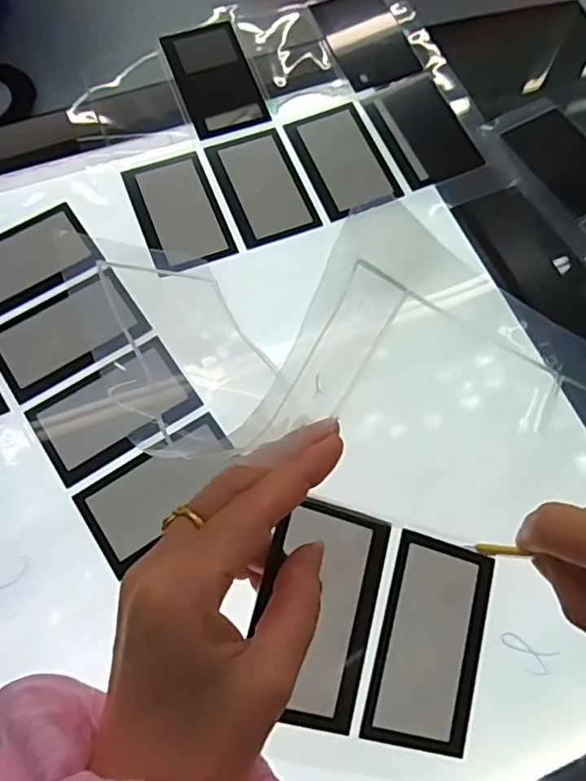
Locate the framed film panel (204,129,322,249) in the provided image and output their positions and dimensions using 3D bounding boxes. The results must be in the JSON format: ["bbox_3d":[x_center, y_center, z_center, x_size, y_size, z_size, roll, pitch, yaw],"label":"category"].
[{"bbox_3d":[-0.020,-0.135,0.395,0.051,0.004,0.083,-20,71,-10],"label":"framed film panel"}]

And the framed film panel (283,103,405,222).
[{"bbox_3d":[0.033,-0.155,0.401,0.051,0.005,0.085,-19,71,-10],"label":"framed film panel"}]

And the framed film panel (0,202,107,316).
[{"bbox_3d":[-0.166,-0.080,0.369,0.083,0.004,0.055,-32,73,-14],"label":"framed film panel"}]

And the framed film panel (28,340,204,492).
[{"bbox_3d":[-0.100,0.010,0.338,0.084,0.004,0.051,-32,73,-16],"label":"framed film panel"}]

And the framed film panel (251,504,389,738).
[{"bbox_3d":[0.010,0.089,0.243,0.052,0.004,0.083,21,72,-18],"label":"framed film panel"}]

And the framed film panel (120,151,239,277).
[{"bbox_3d":[-0.073,-0.115,0.384,0.051,0.004,0.084,-20,71,-10],"label":"framed film panel"}]

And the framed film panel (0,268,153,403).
[{"bbox_3d":[-0.133,-0.035,0.354,0.084,0.004,0.052,-32,73,-14],"label":"framed film panel"}]

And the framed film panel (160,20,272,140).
[{"bbox_3d":[-0.054,-0.217,0.417,0.052,0.004,0.084,-20,79,-8],"label":"framed film panel"}]

